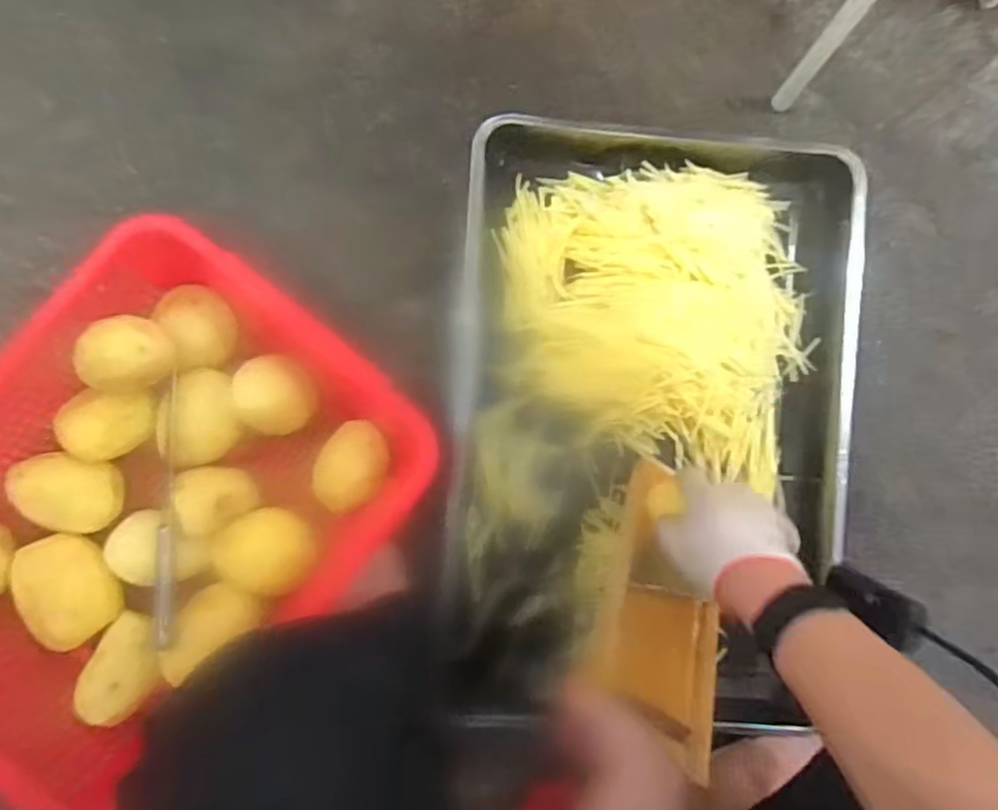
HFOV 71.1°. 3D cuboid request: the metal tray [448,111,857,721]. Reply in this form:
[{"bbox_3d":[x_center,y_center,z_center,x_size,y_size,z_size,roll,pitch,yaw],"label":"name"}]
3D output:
[{"bbox_3d":[0.146,0.017,0.670,0.370,0.059,0.548,3,87,-5],"label":"metal tray"}]

